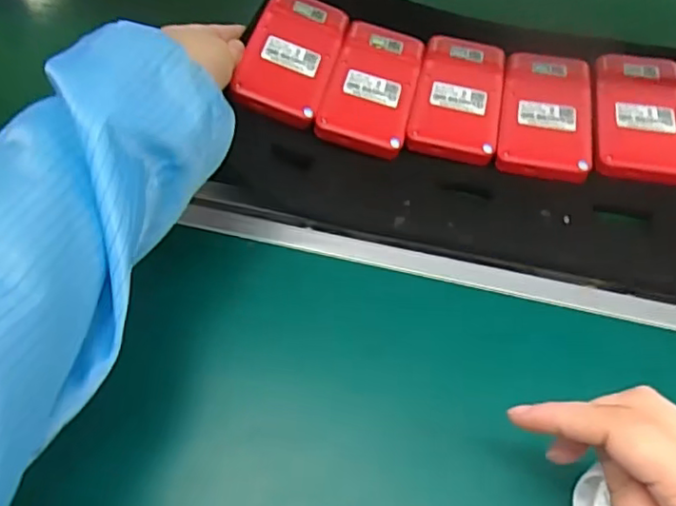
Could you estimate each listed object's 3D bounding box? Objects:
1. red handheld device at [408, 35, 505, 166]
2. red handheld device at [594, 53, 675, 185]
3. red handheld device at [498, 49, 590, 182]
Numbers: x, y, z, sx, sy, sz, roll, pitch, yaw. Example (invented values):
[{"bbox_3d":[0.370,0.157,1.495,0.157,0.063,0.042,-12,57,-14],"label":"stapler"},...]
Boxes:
[{"bbox_3d":[0.088,-0.115,0.455,0.059,0.016,0.122,7,51,11],"label":"red handheld device"},{"bbox_3d":[0.214,-0.099,0.442,0.063,0.015,0.120,8,52,12],"label":"red handheld device"},{"bbox_3d":[0.149,-0.101,0.447,0.060,0.015,0.121,7,51,11],"label":"red handheld device"}]

